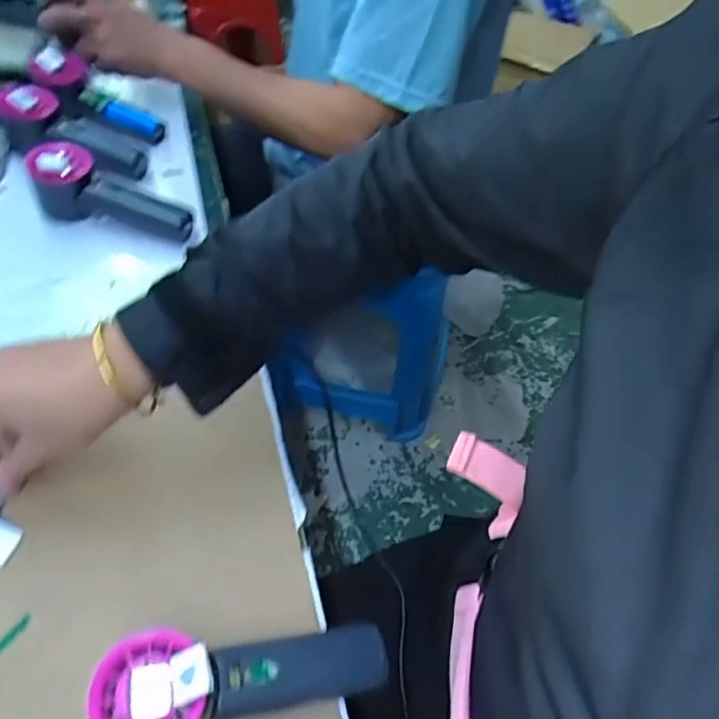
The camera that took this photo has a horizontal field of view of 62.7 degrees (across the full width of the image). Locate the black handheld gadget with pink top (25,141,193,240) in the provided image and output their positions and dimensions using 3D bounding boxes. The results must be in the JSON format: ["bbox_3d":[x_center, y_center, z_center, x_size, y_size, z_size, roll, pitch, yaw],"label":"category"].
[{"bbox_3d":[-0.240,-0.155,0.576,0.156,0.052,0.049,19,53,-8],"label":"black handheld gadget with pink top"}]

